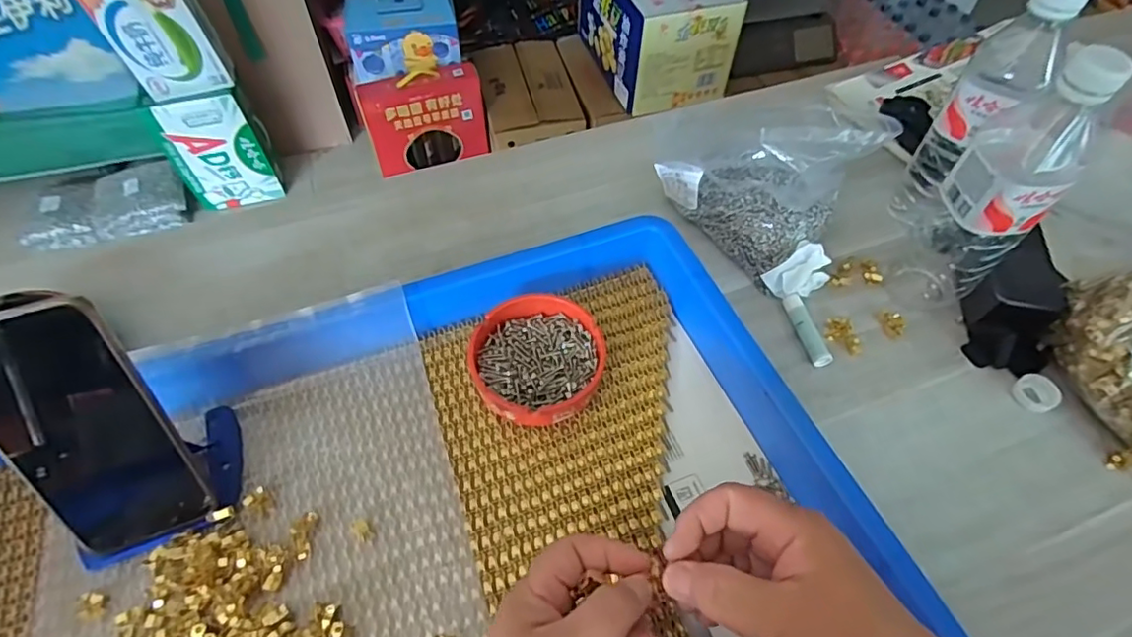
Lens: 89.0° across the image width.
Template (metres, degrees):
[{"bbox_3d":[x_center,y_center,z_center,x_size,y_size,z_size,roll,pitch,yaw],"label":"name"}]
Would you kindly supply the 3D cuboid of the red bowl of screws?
[{"bbox_3d":[-0.023,0.035,0.436,0.096,0.035,0.102,0,54,0],"label":"red bowl of screws"}]

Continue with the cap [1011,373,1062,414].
[{"bbox_3d":[0.383,0.061,0.469,0.030,0.012,0.031,0,54,0],"label":"cap"}]

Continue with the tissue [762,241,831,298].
[{"bbox_3d":[0.209,-0.042,0.514,0.053,0.038,0.030,-20,57,-14],"label":"tissue"}]

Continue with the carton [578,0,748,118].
[{"bbox_3d":[0.236,-0.796,1.560,0.284,0.286,0.416,-14,56,-11],"label":"carton"}]

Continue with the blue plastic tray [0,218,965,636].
[{"bbox_3d":[-0.104,0.151,0.348,0.557,0.077,0.382,-18,57,-13],"label":"blue plastic tray"}]

